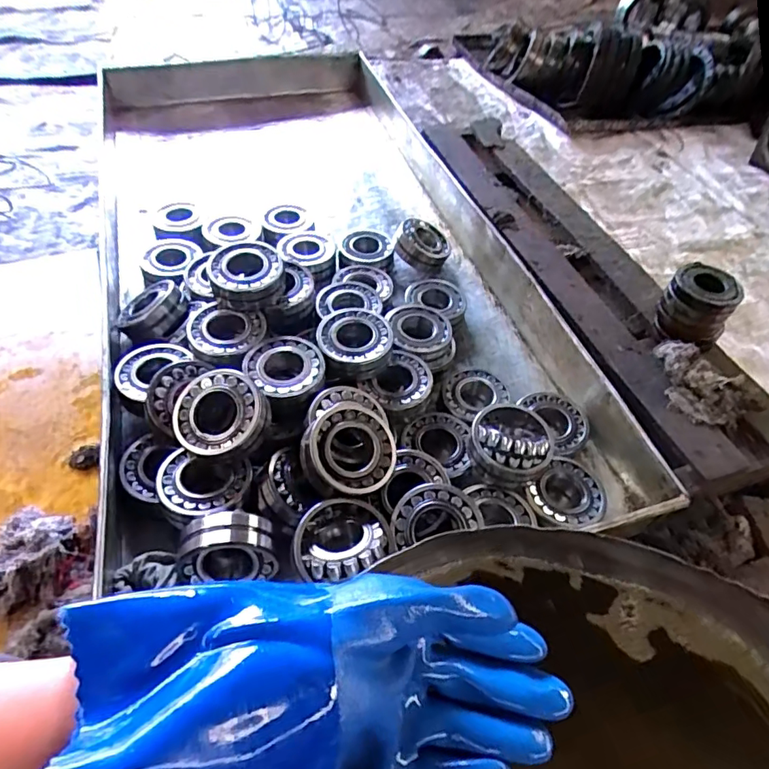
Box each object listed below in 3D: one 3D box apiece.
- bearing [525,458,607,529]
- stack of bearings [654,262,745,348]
[{"bbox_3d":[0.252,0.152,0.706,0.116,0.029,0.097,-10,52,-13],"label":"bearing"},{"bbox_3d":[0.567,-0.140,0.926,0.118,0.120,0.094,35,56,22],"label":"stack of bearings"}]

